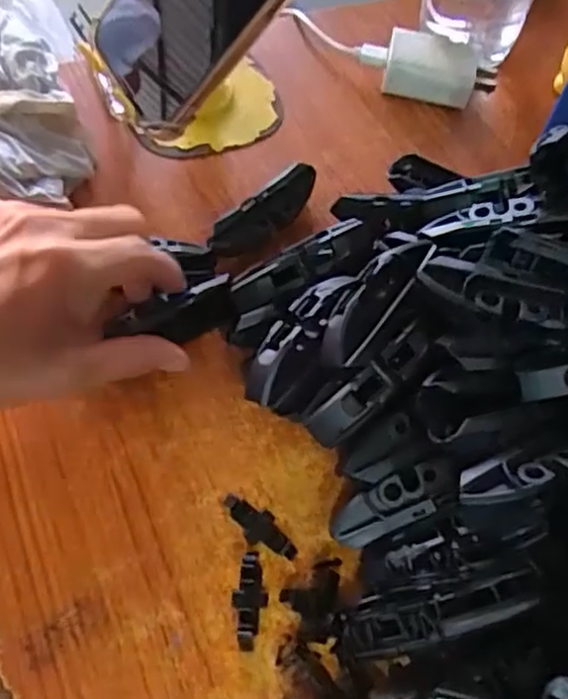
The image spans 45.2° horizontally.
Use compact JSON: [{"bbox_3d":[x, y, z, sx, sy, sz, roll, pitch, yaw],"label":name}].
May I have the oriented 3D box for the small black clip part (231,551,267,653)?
[{"bbox_3d":[-0.013,0.096,0.264,0.013,0.009,0.036,-4,60,-7],"label":"small black clip part"}]

